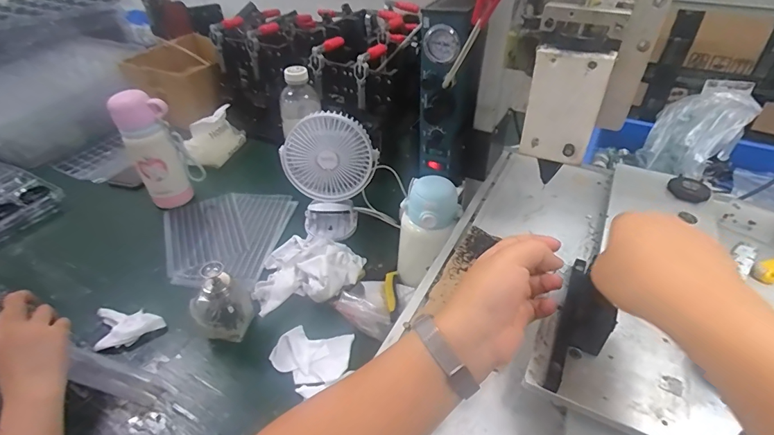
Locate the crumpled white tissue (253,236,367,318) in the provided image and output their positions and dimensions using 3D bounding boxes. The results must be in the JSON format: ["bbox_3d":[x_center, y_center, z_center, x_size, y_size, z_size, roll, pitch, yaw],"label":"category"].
[{"bbox_3d":[-0.121,0.064,0.639,0.163,0.053,0.146,-8,41,-8],"label":"crumpled white tissue"}]

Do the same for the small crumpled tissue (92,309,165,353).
[{"bbox_3d":[-0.354,0.151,0.567,0.088,0.018,0.058,-8,41,-9],"label":"small crumpled tissue"}]

